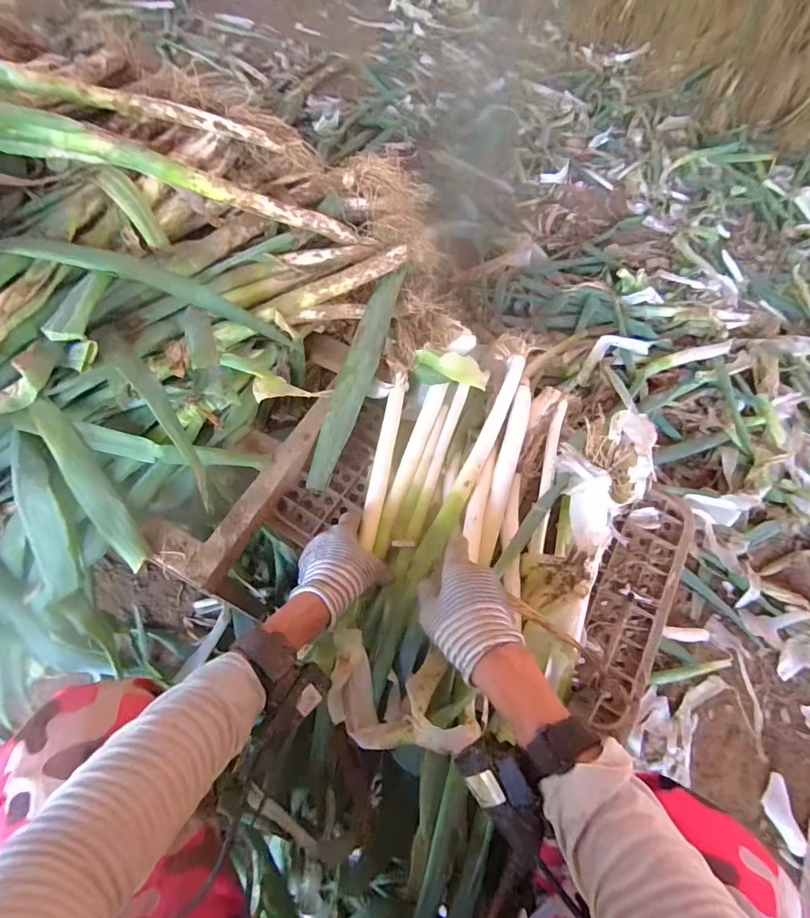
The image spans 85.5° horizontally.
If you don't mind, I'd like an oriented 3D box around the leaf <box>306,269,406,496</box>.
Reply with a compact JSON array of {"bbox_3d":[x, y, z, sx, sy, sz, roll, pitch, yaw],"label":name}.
[{"bbox_3d":[-0.059,-0.126,0.594,0.044,0.064,0.347,16,67,4],"label":"leaf"}]

